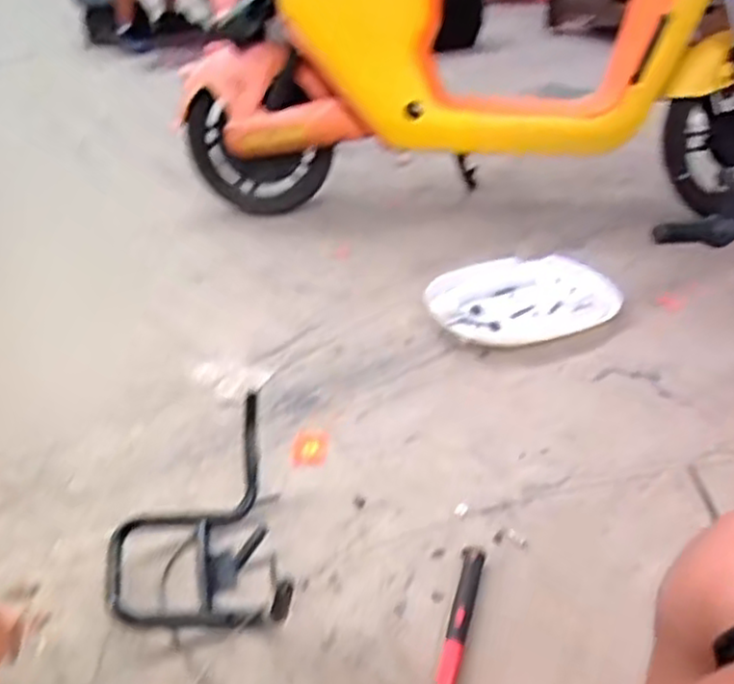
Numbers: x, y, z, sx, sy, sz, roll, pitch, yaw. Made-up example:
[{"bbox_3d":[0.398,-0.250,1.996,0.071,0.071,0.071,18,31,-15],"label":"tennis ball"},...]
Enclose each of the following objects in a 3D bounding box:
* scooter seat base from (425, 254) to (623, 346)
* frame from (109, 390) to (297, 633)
[{"bbox_3d":[0.303,-0.085,1.412,0.365,0.049,0.244,-13,34,-17],"label":"scooter seat base"},{"bbox_3d":[-0.219,0.224,0.911,0.213,0.131,0.251,-9,33,-12],"label":"frame"}]

